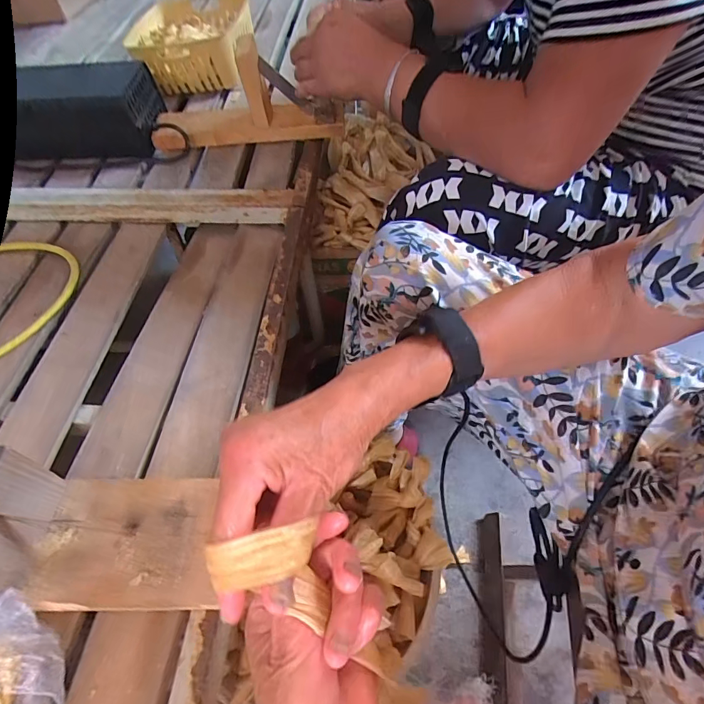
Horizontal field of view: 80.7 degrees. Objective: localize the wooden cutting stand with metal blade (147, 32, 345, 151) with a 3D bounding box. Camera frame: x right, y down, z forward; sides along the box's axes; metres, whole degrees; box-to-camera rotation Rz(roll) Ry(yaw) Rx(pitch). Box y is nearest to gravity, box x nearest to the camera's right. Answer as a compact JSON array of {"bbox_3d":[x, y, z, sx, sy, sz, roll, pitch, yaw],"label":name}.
[{"bbox_3d":[-0.152,-0.349,0.574,0.261,0.133,0.059,-4,55,1],"label":"wooden cutting stand with metal blade"}]

